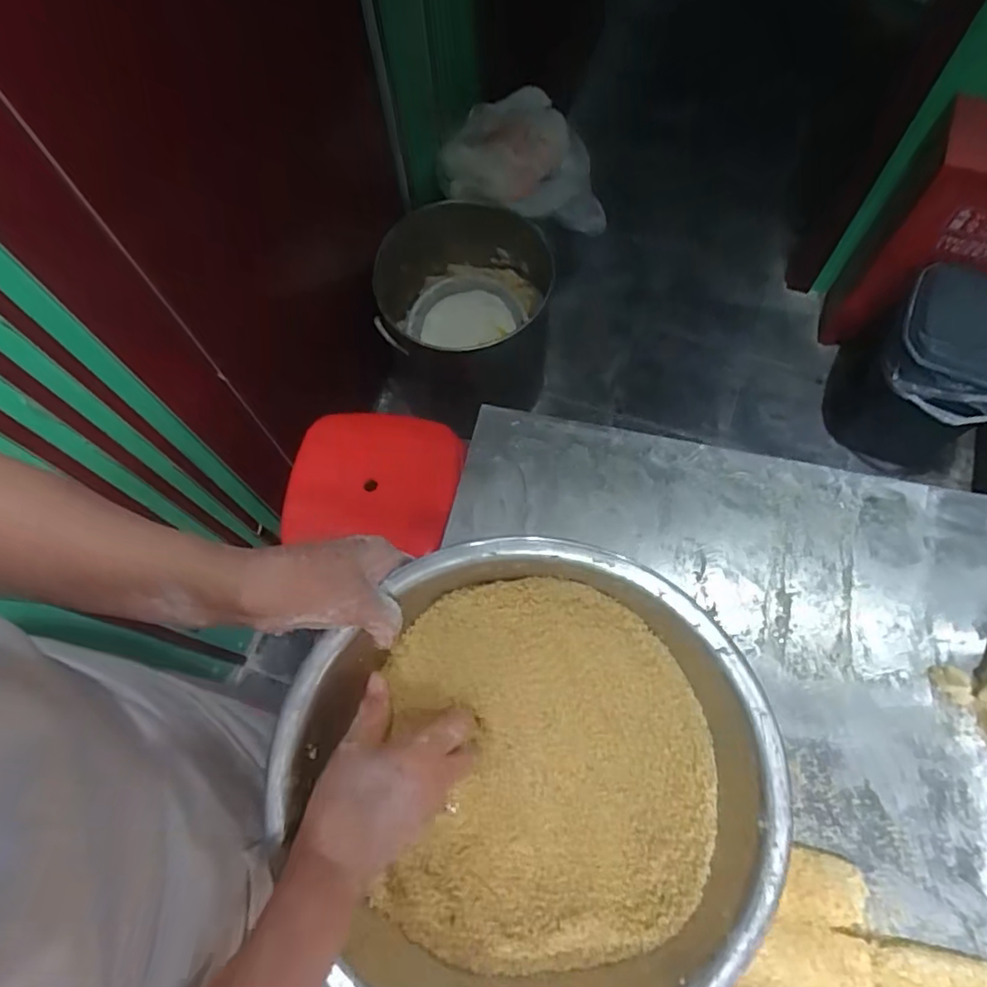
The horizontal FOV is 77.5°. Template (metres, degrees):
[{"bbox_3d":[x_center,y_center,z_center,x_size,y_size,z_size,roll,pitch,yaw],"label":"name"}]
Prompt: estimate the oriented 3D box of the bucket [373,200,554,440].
[{"bbox_3d":[-0.078,-0.426,1.535,0.418,0.360,0.423,-1,67,2],"label":"bucket"}]

